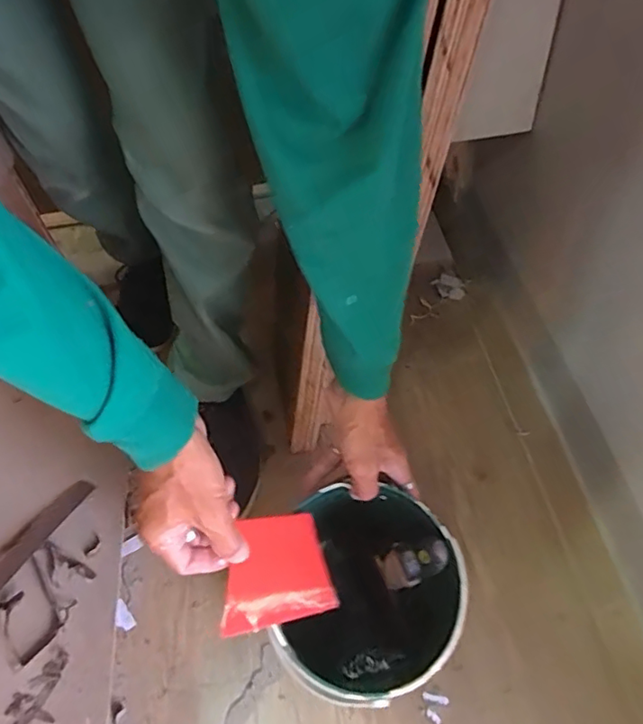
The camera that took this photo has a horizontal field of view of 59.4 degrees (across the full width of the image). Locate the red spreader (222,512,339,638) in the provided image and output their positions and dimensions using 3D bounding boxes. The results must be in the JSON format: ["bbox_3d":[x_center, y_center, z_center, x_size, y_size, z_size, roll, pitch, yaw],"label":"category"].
[{"bbox_3d":[-0.035,0.173,0.470,0.109,0.006,0.083,8,68,-42],"label":"red spreader"}]

